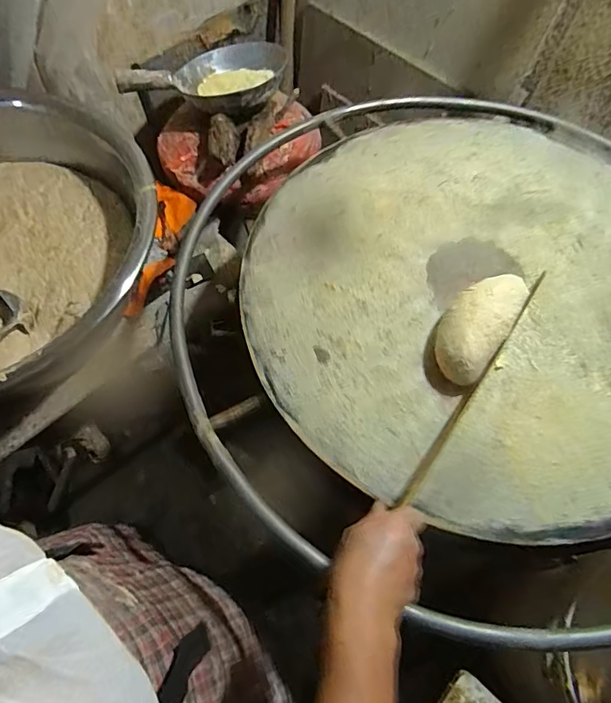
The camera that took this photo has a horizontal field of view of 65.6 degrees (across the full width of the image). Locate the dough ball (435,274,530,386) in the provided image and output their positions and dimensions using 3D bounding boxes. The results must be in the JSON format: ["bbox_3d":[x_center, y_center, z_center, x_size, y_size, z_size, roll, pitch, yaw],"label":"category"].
[{"bbox_3d":[0.205,-0.035,0.565,0.068,0.056,0.158,33,66,14],"label":"dough ball"}]

